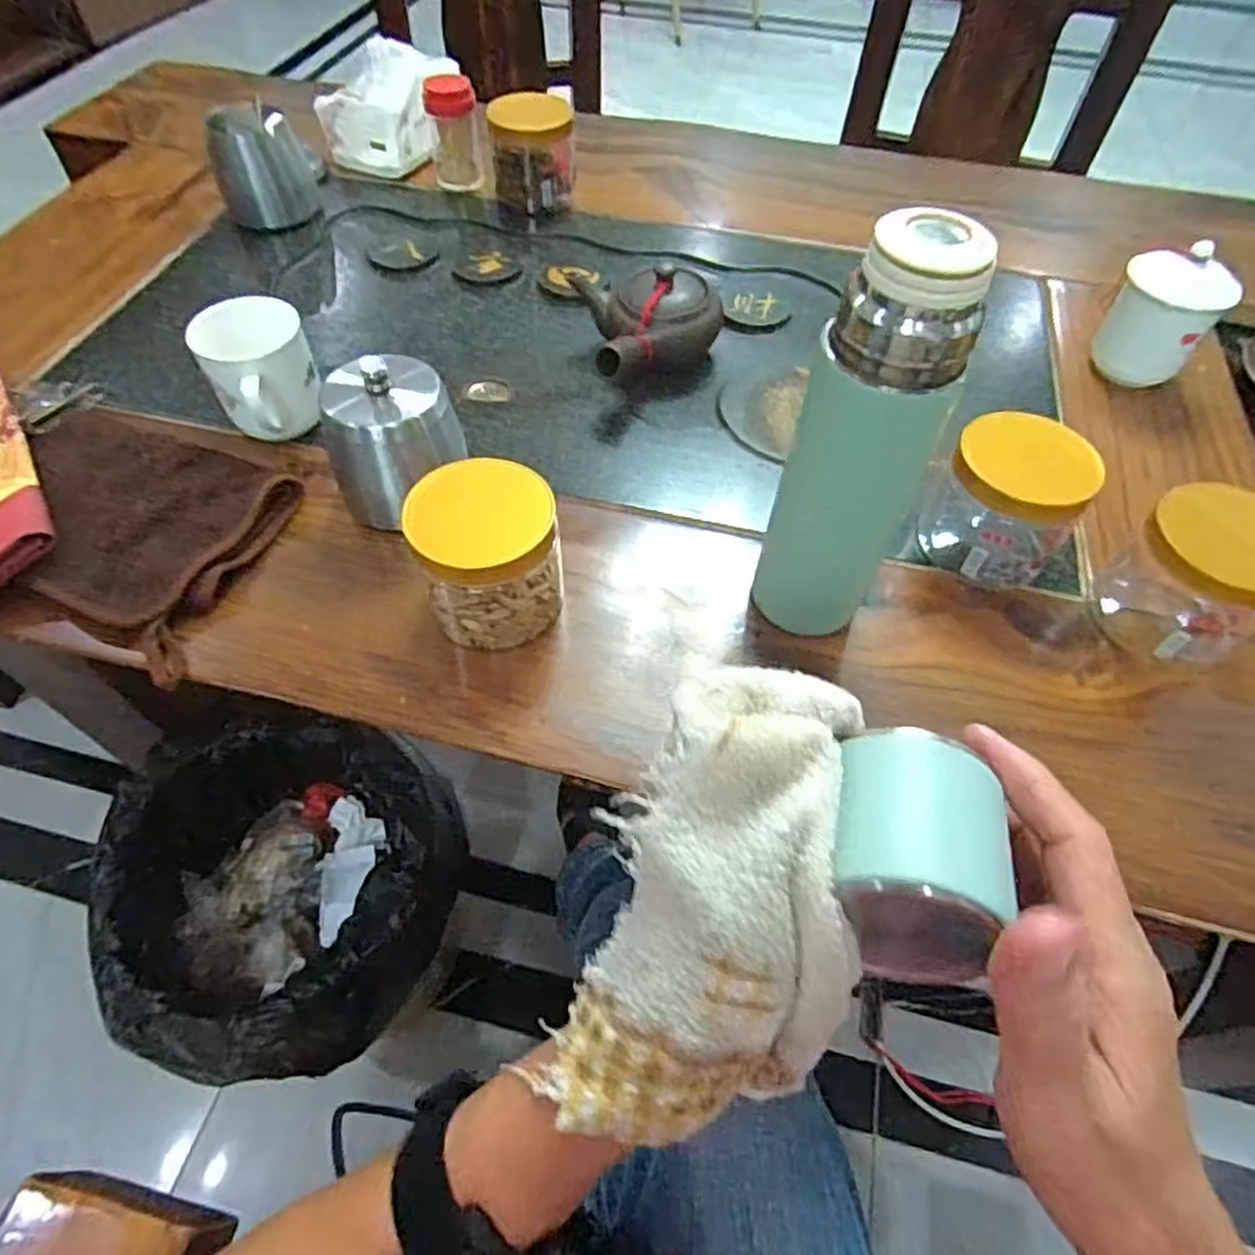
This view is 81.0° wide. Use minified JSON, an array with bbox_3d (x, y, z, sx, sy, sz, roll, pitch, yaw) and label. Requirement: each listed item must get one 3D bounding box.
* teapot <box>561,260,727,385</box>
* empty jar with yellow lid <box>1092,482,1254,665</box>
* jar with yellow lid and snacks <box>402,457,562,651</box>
[{"bbox_3d":[0.023,-0.241,0.601,0.116,0.063,0.121,-10,57,-9],"label":"teapot"},{"bbox_3d":[0.336,-0.031,0.431,0.074,0.091,0.076,1,56,-2],"label":"empty jar with yellow lid"},{"bbox_3d":[-0.078,-0.037,0.428,0.079,0.100,0.065,-11,57,-9],"label":"jar with yellow lid and snacks"}]

